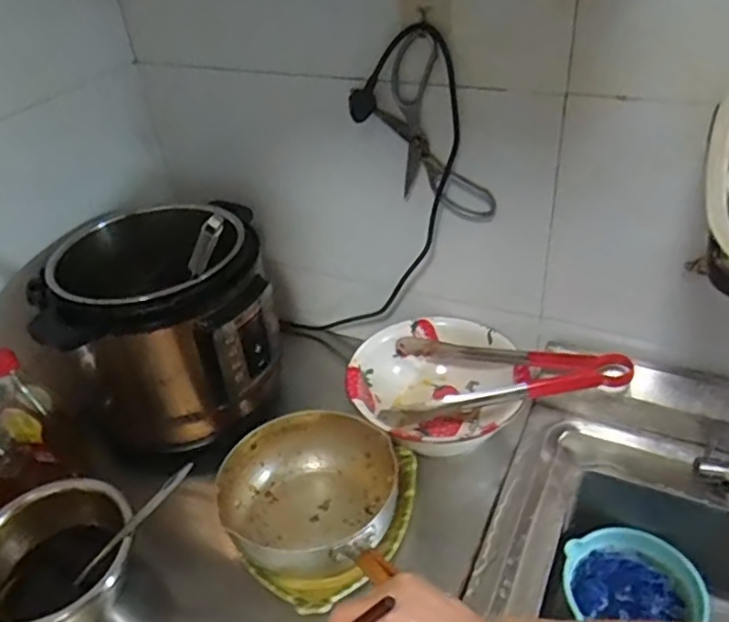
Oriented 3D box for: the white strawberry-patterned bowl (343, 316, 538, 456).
[{"bbox_3d":[0.097,0.112,0.865,0.220,0.104,0.215,-2,40,2],"label":"white strawberry-patterned bowl"}]

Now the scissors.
[{"bbox_3d":[0.077,-0.202,0.772,0.105,0.240,0.011,-10,33,33],"label":"scissors"}]

